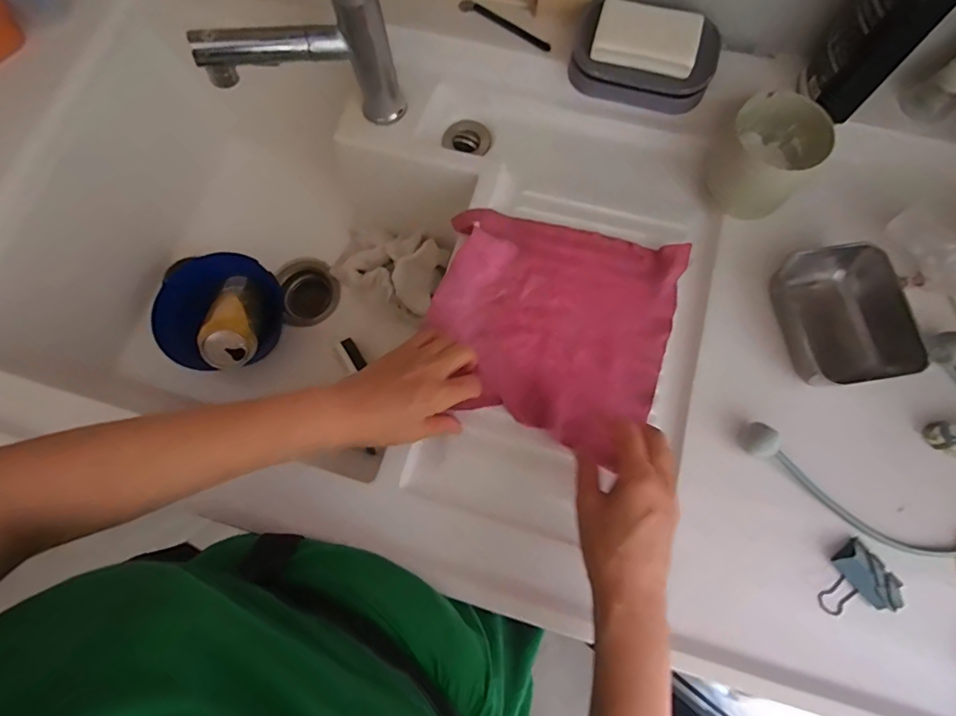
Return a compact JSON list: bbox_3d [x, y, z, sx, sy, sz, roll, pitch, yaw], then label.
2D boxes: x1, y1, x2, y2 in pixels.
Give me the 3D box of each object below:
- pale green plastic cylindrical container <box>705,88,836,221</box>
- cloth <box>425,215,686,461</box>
[{"bbox_3d":[0.296,-0.206,0.505,0.093,0.082,0.094,0,75,1],"label":"pale green plastic cylindrical container"},{"bbox_3d":[0.074,-0.041,0.506,0.237,0.020,0.227,19,74,7],"label":"cloth"}]

